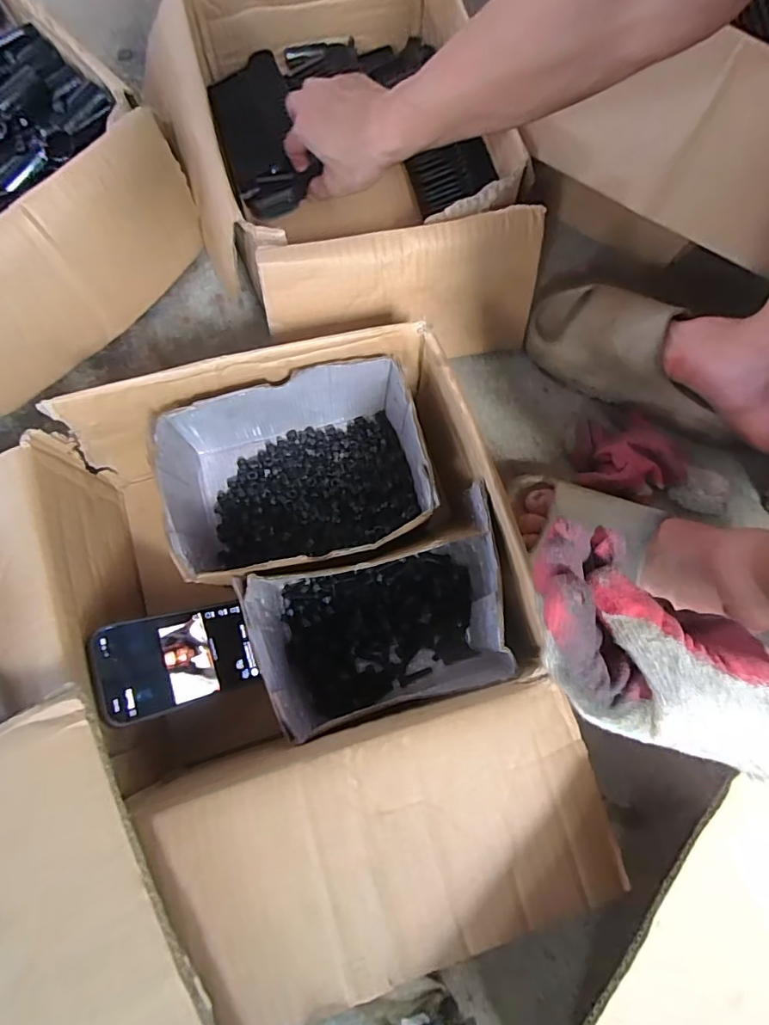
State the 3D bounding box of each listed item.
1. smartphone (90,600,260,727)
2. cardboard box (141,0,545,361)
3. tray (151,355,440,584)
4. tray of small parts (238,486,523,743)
[{"bbox_3d":[-0.157,0.111,0.392,0.122,0.005,0.071,-2,66,-50],"label":"smartphone"},{"bbox_3d":[-0.046,-0.400,0.465,0.320,0.229,0.428,-9,74,-4],"label":"cardboard box"},{"bbox_3d":[-0.081,-0.028,0.445,0.224,0.097,0.157,-11,75,-5],"label":"tray"},{"bbox_3d":[-0.002,0.085,0.420,0.195,0.114,0.133,-16,75,-6],"label":"tray of small parts"}]

